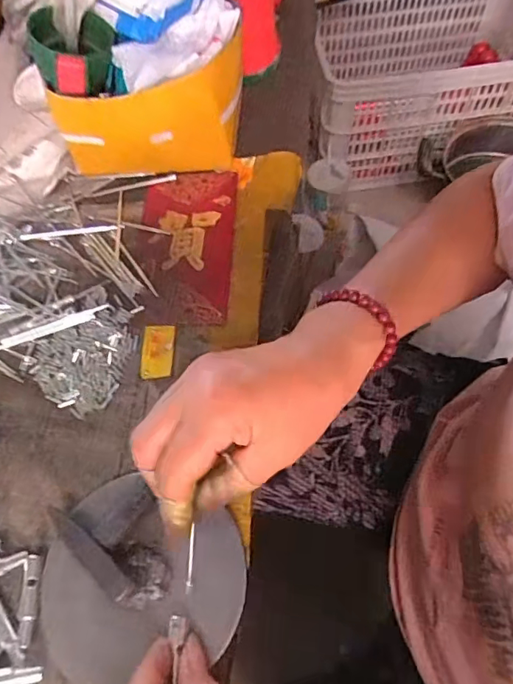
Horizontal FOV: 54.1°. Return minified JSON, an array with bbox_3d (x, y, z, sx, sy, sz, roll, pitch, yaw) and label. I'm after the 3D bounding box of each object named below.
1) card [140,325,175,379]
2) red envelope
[{"bbox_3d":[-0.078,0.007,0.395,0.025,0.004,0.045,-1,62,3],"label":"card"},{"bbox_3d":[-0.063,-0.090,0.442,0.083,0.004,0.165,0,62,4],"label":"red envelope"}]

